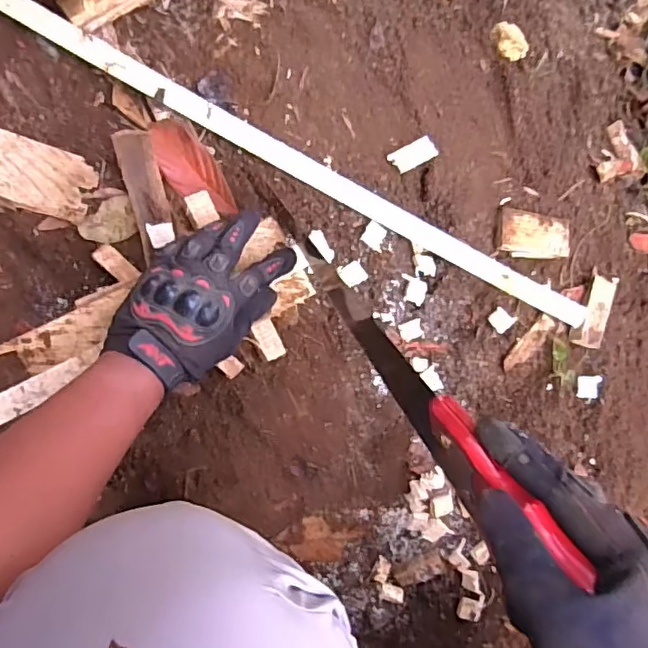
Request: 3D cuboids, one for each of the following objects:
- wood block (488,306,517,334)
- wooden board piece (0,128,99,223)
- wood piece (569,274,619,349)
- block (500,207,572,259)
[{"bbox_3d":[0.210,-0.004,0.679,0.027,0.004,0.025,39,90,-4],"label":"wood block"},{"bbox_3d":[-0.329,-0.161,0.592,0.169,0.013,0.075,16,92,-4],"label":"wooden board piece"},{"bbox_3d":[0.341,-0.019,0.715,0.037,0.017,0.104,28,75,-4],"label":"wood piece"},{"bbox_3d":[0.256,-0.106,0.691,0.089,0.021,0.055,8,93,-3],"label":"block"}]

